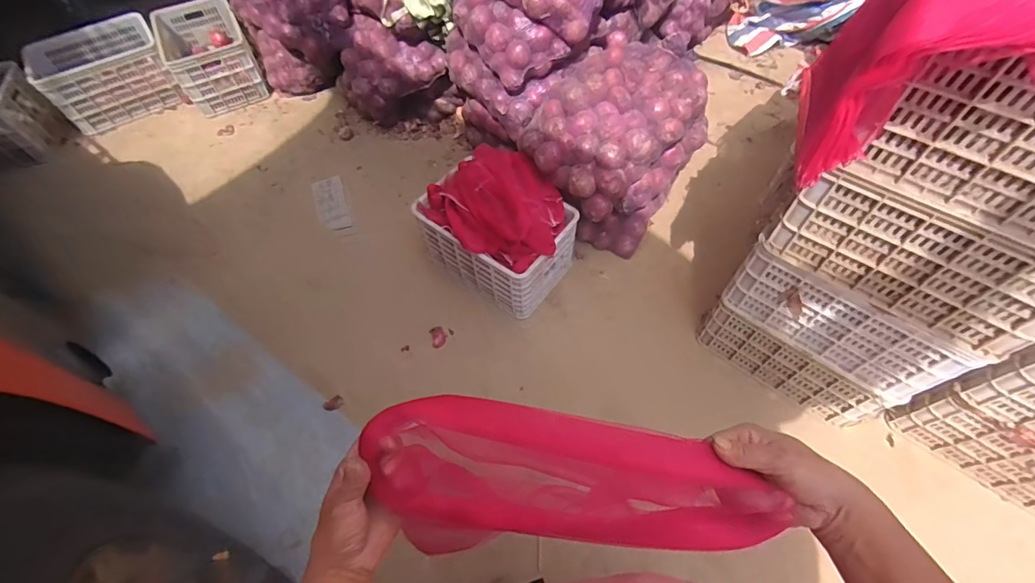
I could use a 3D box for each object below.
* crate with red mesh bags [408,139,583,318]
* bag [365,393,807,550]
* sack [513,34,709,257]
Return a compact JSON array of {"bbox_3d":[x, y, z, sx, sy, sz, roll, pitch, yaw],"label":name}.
[{"bbox_3d":[-0.063,-0.247,1.674,0.509,0.355,0.403,31,64,19],"label":"crate with red mesh bags"},{"bbox_3d":[0.042,0.177,0.416,0.347,0.079,0.116,7,59,3],"label":"bag"},{"bbox_3d":[0.335,-0.540,1.703,0.518,0.532,0.589,34,66,21],"label":"sack"}]

